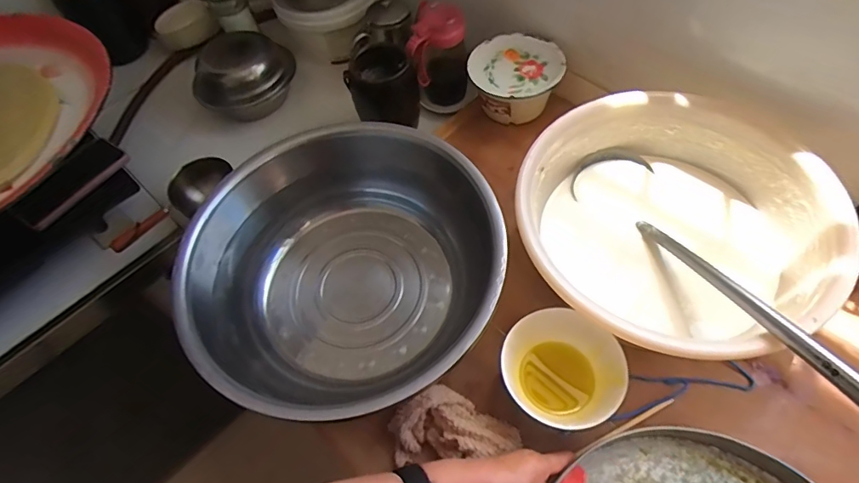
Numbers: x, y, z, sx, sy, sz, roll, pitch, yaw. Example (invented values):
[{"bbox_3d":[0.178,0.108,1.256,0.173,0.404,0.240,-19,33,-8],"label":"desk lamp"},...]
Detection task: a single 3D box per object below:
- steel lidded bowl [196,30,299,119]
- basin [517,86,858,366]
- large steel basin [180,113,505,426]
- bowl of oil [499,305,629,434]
[{"bbox_3d":[-0.350,-0.315,0.889,0.182,0.104,0.166,-2,58,4],"label":"steel lidded bowl"},{"bbox_3d":[0.277,-0.019,0.576,0.326,0.122,0.331,-2,59,3],"label":"basin"},{"bbox_3d":[-0.109,0.030,0.590,0.338,0.132,0.367,-2,59,3],"label":"large steel basin"},{"bbox_3d":[0.143,0.146,0.529,0.130,0.067,0.116,32,66,21],"label":"bowl of oil"}]

